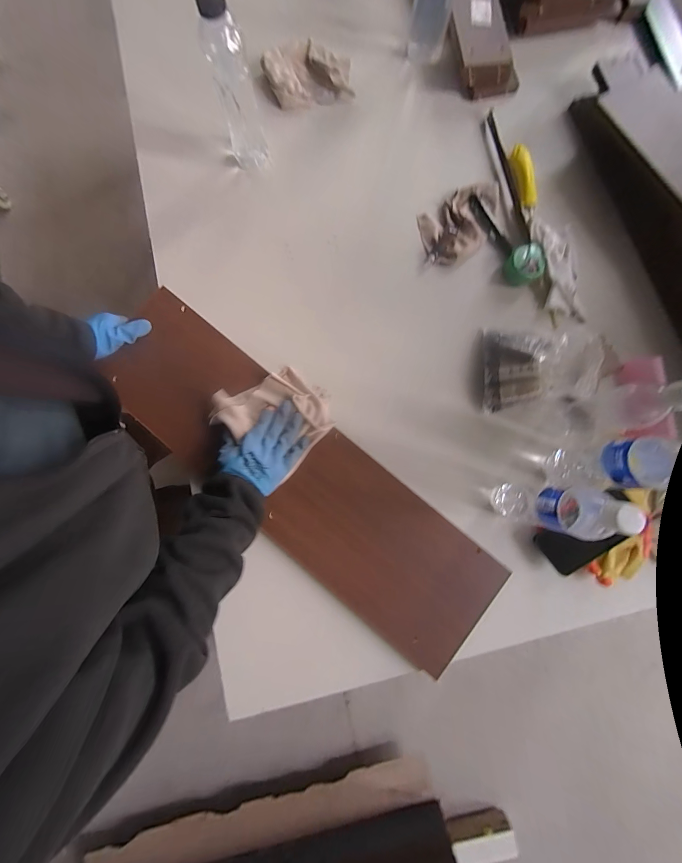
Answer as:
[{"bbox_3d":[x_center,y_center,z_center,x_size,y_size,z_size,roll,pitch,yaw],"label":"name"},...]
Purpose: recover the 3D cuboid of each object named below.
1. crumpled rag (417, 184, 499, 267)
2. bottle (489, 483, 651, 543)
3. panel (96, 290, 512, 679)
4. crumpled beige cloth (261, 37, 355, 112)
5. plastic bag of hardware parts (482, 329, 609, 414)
[{"bbox_3d":[0.241,-0.407,0.613,0.195,0.023,0.123,-33,82,-6],"label":"crumpled rag"},{"bbox_3d":[0.295,0.106,0.434,0.058,0.222,0.067,12,80,1],"label":"bottle"},{"bbox_3d":[-0.083,0.074,0.533,0.761,0.023,0.212,39,81,5],"label":"panel"},{"bbox_3d":[-0.068,-0.739,0.644,0.176,0.037,0.128,-12,83,-3],"label":"crumpled beige cloth"},{"bbox_3d":[0.338,-0.112,0.536,0.162,0.090,0.152,6,80,0],"label":"plastic bag of hardware parts"}]

